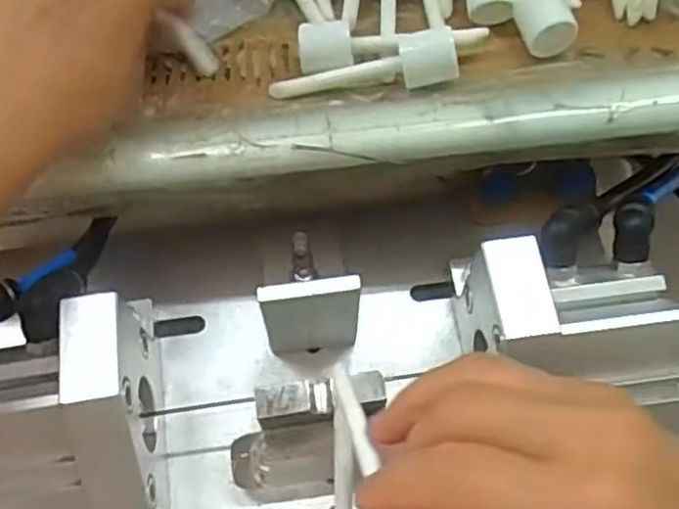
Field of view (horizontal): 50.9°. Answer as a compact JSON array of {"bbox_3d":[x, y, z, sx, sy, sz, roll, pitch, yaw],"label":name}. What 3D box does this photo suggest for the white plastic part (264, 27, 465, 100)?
[{"bbox_3d":[0.009,-0.073,0.284,0.075,0.016,0.013,-7,54,15],"label":"white plastic part"}]

